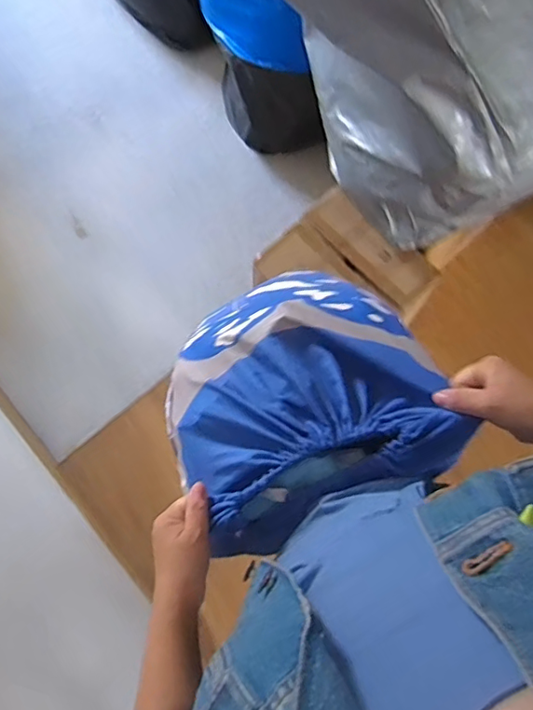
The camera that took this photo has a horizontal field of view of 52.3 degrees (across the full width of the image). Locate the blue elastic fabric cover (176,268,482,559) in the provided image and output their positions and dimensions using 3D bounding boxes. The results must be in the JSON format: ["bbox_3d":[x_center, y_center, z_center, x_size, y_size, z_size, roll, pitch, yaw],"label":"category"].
[{"bbox_3d":[0.028,0.039,0.606,0.281,0.142,0.281,-25,75,-9],"label":"blue elastic fabric cover"}]

